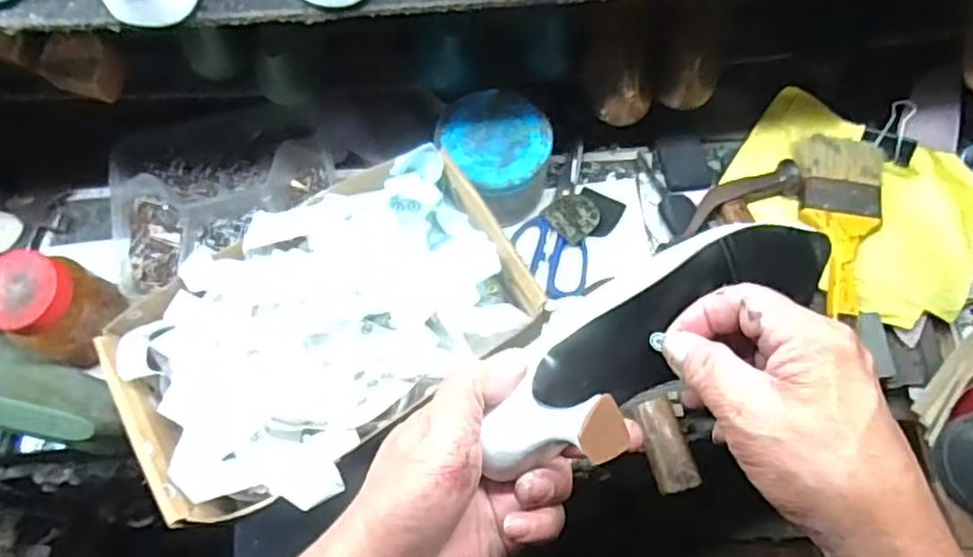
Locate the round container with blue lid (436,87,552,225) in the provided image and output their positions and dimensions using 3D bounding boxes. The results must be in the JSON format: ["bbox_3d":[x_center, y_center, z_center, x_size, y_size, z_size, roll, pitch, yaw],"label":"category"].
[{"bbox_3d":[0.012,-0.121,0.660,0.096,0.076,0.112,-35,75,-8],"label":"round container with blue lid"}]

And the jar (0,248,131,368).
[{"bbox_3d":[-0.377,0.029,0.603,0.074,0.105,0.080,-1,73,2],"label":"jar"}]

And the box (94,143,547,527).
[{"bbox_3d":[-0.128,0.039,0.549,0.314,0.069,0.198,-32,75,-7],"label":"box"}]

